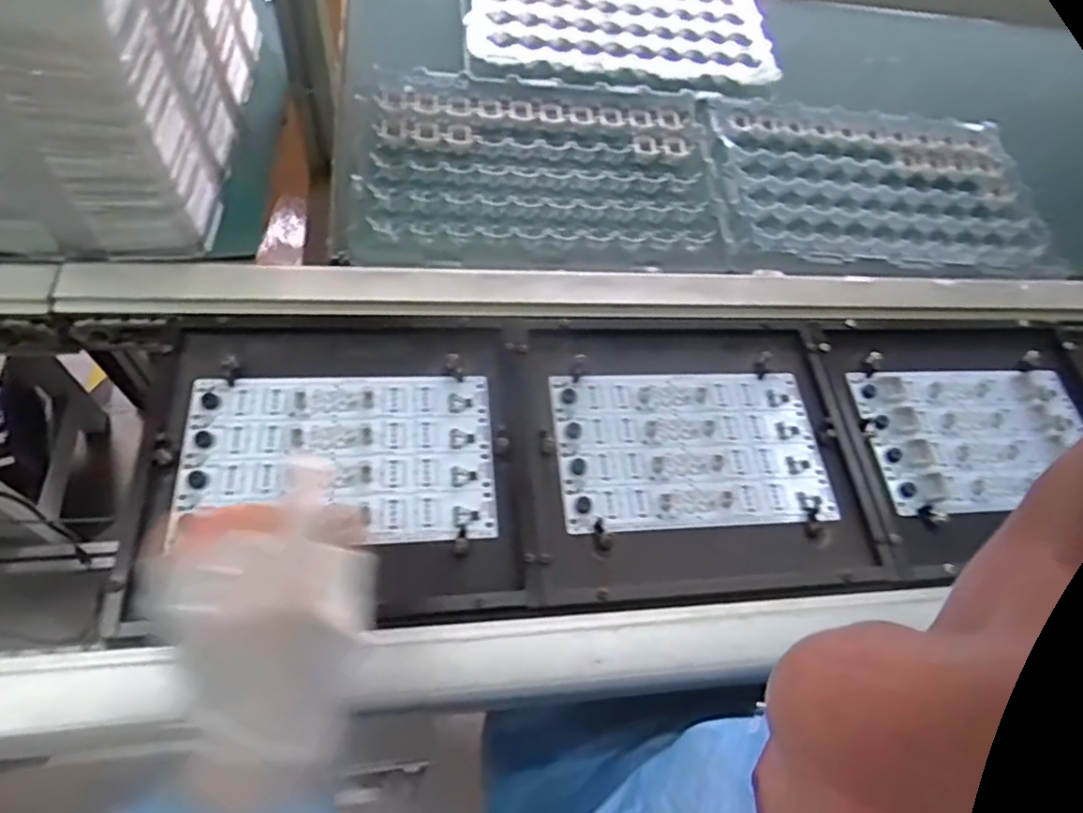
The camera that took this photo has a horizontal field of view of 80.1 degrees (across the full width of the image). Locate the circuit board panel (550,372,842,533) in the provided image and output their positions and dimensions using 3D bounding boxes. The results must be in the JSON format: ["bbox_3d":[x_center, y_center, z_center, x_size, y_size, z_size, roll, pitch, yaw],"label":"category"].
[{"bbox_3d":[0.117,0.030,0.502,0.211,0.004,0.125,0,61,-9],"label":"circuit board panel"}]

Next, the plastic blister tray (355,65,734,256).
[{"bbox_3d":[0.007,-0.237,0.607,0.330,0.018,0.219,-1,64,-10],"label":"plastic blister tray"}]

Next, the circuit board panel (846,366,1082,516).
[{"bbox_3d":[0.376,0.022,0.549,0.217,0.005,0.129,-3,61,-11],"label":"circuit board panel"}]

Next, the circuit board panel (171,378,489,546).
[{"bbox_3d":[-0.140,0.032,0.458,0.210,0.005,0.122,0,60,-9],"label":"circuit board panel"}]

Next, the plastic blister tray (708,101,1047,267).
[{"bbox_3d":[0.347,-0.233,0.661,0.330,0.011,0.209,1,61,-7],"label":"plastic blister tray"}]

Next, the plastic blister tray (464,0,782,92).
[{"bbox_3d":[0.089,-0.445,0.724,0.341,0.022,0.219,0,63,-13],"label":"plastic blister tray"}]

